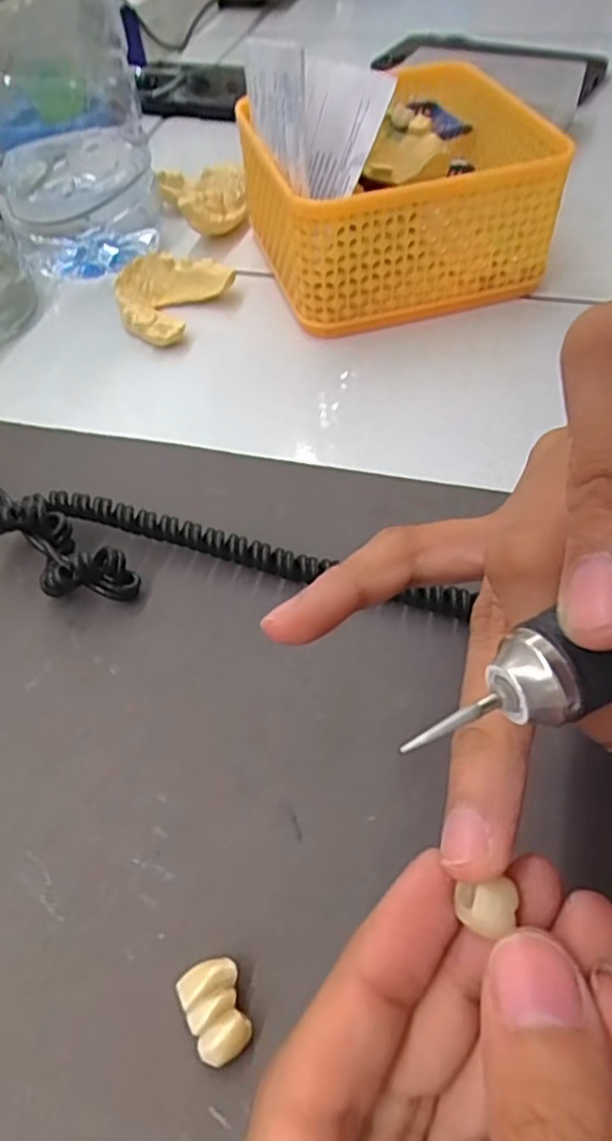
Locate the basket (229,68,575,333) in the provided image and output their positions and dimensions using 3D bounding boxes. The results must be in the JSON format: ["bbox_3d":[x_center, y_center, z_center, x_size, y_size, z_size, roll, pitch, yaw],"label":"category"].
[{"bbox_3d":[0.042,-0.191,0.346,0.132,0.066,0.132,-14,53,-8],"label":"basket"}]

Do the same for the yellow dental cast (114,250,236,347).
[{"bbox_3d":[-0.070,-0.136,0.339,0.048,0.021,0.053,25,58,20],"label":"yellow dental cast"}]

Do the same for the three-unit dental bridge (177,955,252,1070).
[{"bbox_3d":[-0.021,0.103,0.159,0.014,0.008,0.020,-16,53,-10],"label":"three-unit dental bridge"}]

